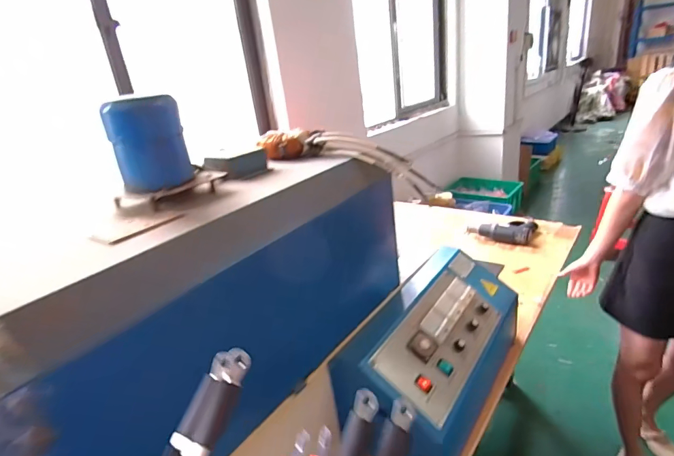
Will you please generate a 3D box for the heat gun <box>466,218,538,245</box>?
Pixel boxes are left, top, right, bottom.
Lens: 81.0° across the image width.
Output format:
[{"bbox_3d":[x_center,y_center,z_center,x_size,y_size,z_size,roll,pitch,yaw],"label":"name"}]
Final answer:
[{"bbox_3d":[0.705,-0.010,1.695,0.255,0.067,0.224,8,26,34],"label":"heat gun"}]

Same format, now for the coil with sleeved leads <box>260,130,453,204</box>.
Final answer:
[{"bbox_3d":[0.028,-0.147,0.831,0.431,0.081,0.094,19,28,12],"label":"coil with sleeved leads"}]

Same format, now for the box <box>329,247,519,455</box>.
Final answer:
[{"bbox_3d":[0.234,0.264,0.891,0.209,0.222,0.526,9,27,35],"label":"box"}]

